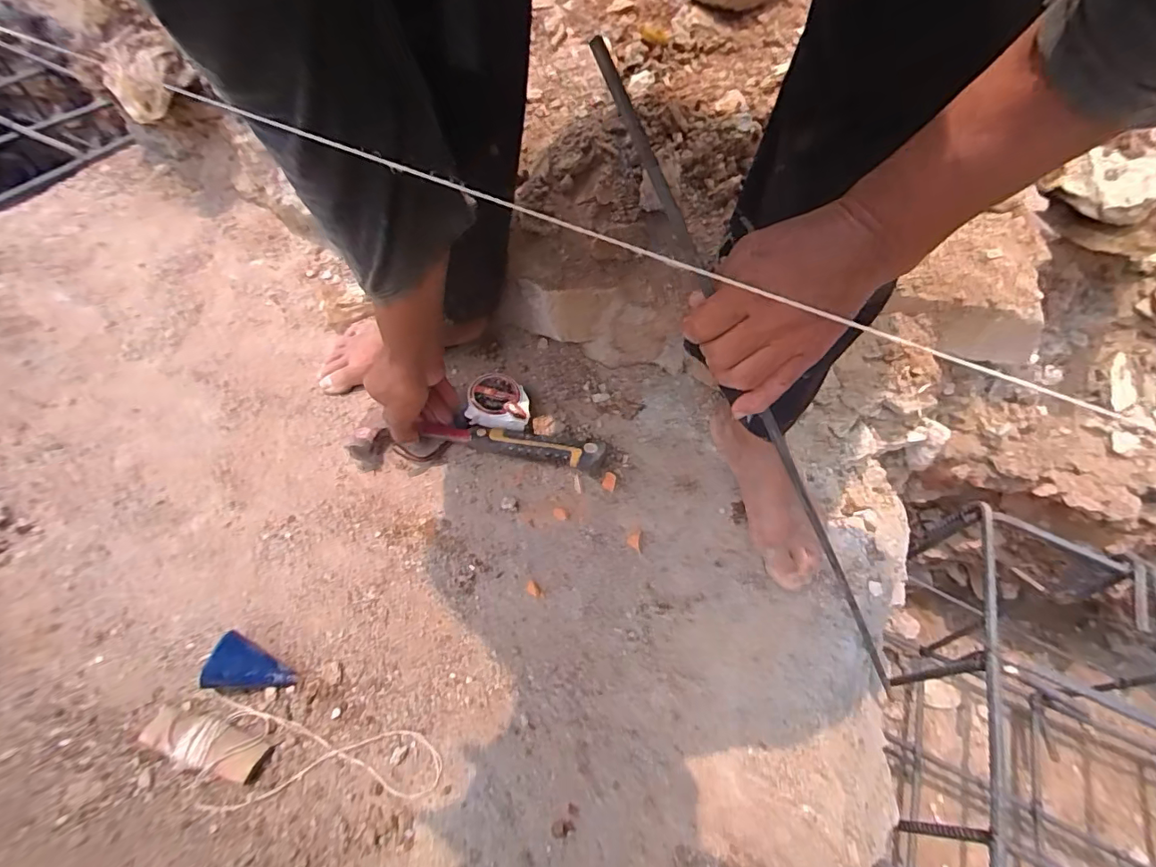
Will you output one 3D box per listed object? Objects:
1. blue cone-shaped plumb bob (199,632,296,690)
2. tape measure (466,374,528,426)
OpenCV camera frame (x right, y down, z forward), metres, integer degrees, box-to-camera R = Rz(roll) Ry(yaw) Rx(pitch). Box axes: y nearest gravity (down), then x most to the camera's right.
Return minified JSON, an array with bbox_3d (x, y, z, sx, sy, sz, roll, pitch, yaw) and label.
[{"bbox_3d":[-0.280,0.204,0.438,0.063,0.036,0.042,17,55,7],"label":"blue cone-shaped plumb bob"},{"bbox_3d":[-0.096,-0.037,0.622,0.072,0.038,0.071,4,55,-2],"label":"tape measure"}]

